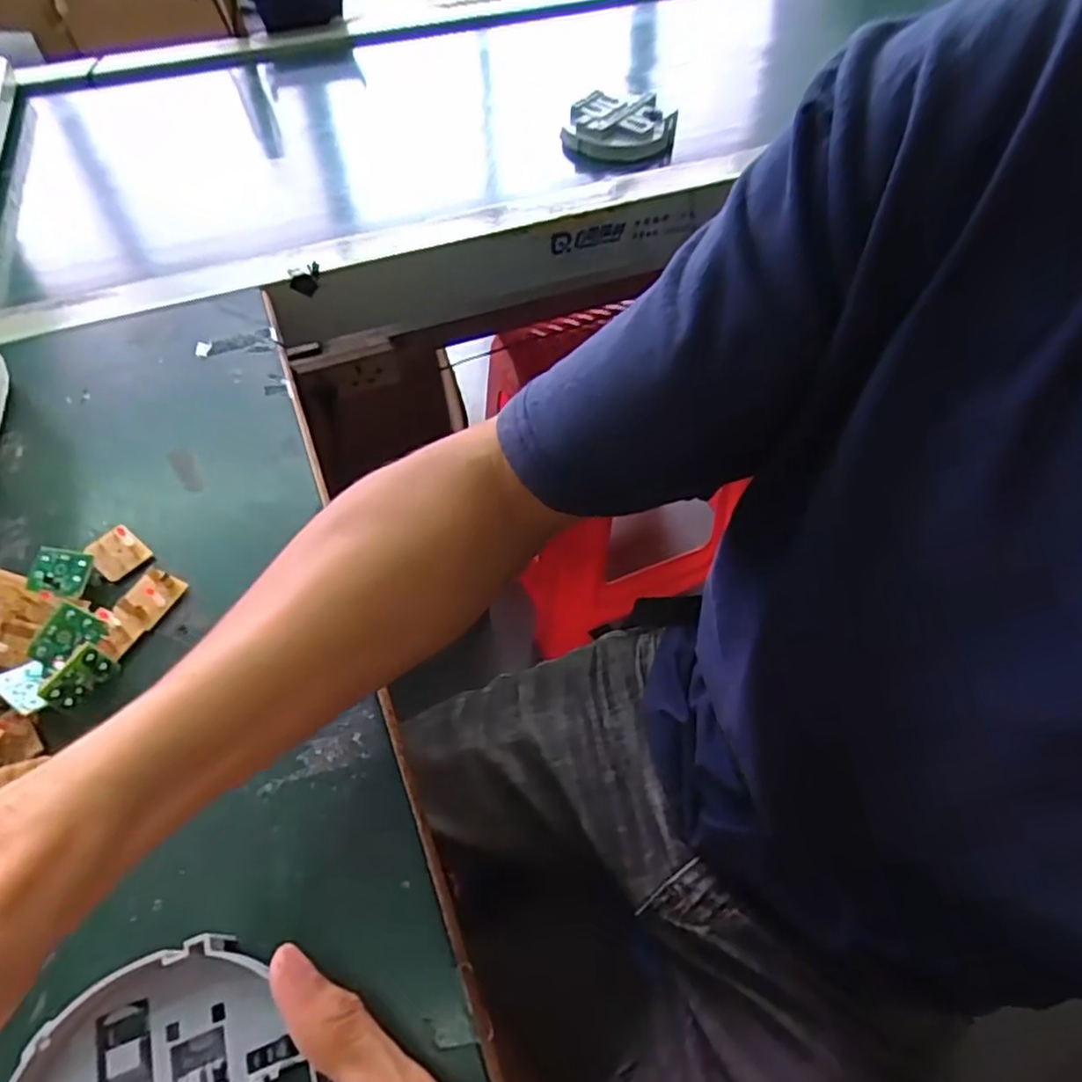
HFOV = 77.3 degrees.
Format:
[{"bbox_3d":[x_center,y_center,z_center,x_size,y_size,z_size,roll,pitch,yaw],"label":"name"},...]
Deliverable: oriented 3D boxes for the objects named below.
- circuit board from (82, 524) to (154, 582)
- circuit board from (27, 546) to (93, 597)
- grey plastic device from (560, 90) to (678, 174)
[{"bbox_3d":[-0.229,0.006,0.366,0.030,0.005,0.025,33,61,21],"label":"circuit board"},{"bbox_3d":[-0.247,0.016,0.348,0.028,0.004,0.024,8,71,-1],"label":"circuit board"},{"bbox_3d":[0.074,-0.392,0.650,0.096,0.041,0.084,-39,63,-24],"label":"grey plastic device"}]

